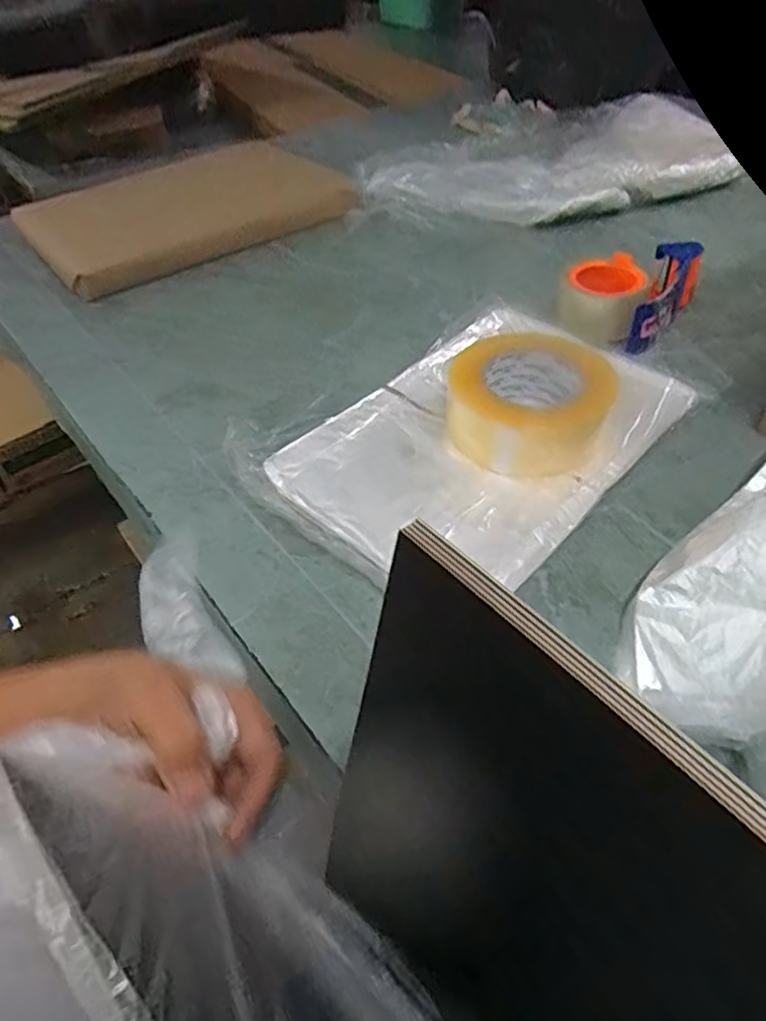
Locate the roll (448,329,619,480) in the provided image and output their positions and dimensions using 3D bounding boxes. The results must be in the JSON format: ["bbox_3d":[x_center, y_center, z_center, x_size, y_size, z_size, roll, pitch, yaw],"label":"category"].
[{"bbox_3d":[0.120,-0.094,0.519,0.124,0.064,0.126,-3,48,3],"label":"roll"}]

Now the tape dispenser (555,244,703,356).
[{"bbox_3d":[0.250,-0.222,0.658,0.111,0.066,0.144,25,55,25],"label":"tape dispenser"}]

